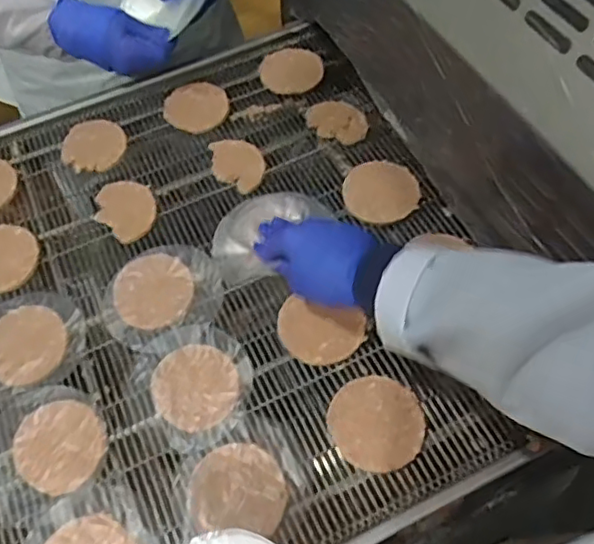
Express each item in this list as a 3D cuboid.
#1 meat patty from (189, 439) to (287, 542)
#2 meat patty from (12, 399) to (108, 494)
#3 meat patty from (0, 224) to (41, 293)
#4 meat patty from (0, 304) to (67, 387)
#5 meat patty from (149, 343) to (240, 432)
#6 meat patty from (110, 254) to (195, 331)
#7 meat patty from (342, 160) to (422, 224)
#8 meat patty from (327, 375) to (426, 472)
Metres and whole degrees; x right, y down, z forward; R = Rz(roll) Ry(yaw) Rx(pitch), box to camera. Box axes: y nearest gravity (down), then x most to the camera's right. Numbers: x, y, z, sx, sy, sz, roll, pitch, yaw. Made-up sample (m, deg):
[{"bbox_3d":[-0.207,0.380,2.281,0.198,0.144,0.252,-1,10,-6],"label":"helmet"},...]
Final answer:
[{"bbox_3d":[-0.050,0.184,0.533,0.083,0.012,0.071,6,58,8],"label":"meat patty"},{"bbox_3d":[-0.215,0.157,0.563,0.085,0.004,0.077,23,62,17],"label":"meat patty"},{"bbox_3d":[-0.315,-0.019,0.674,0.066,0.008,0.080,-36,62,-18],"label":"meat patty"},{"bbox_3d":[-0.272,0.072,0.619,0.077,0.004,0.083,-40,64,-20],"label":"meat patty"},{"bbox_3d":[-0.096,0.108,0.585,0.084,0.007,0.078,-2,58,3],"label":"meat patty"},{"bbox_3d":[-0.149,0.018,0.643,0.081,0.009,0.081,-2,58,3],"label":"meat patty"},{"bbox_3d":[0.095,-0.092,0.691,0.083,0.010,0.078,-2,58,3],"label":"meat patty"},{"bbox_3d":[0.071,0.135,0.556,0.084,0.008,0.081,-2,58,3],"label":"meat patty"}]

